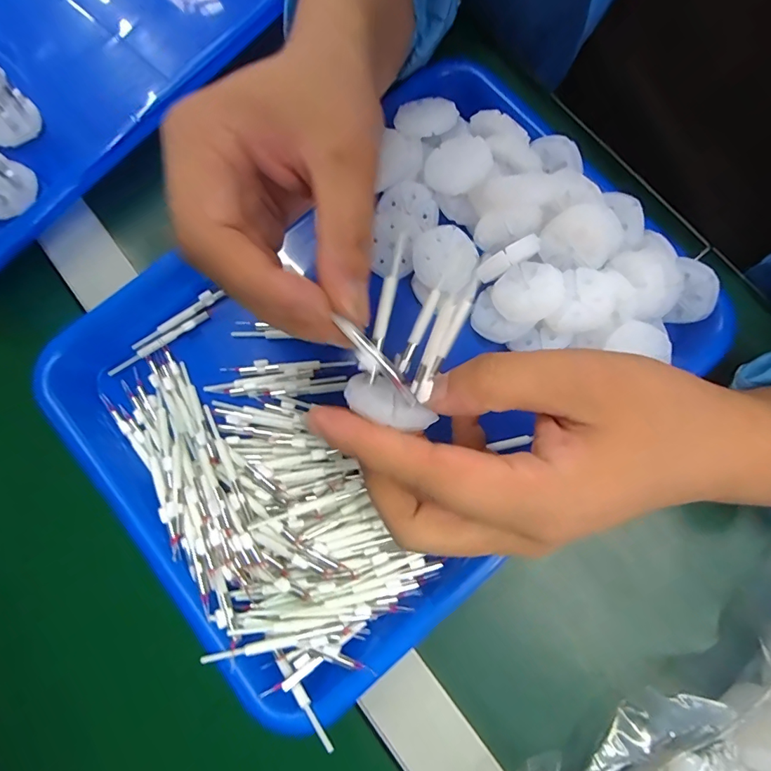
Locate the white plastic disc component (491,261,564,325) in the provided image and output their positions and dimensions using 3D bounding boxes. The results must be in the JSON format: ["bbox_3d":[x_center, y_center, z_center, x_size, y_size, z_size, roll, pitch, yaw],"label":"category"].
[{"bbox_3d":[0.080,-0.053,0.248,0.037,0.014,0.033,-33,79,-6],"label":"white plastic disc component"}]

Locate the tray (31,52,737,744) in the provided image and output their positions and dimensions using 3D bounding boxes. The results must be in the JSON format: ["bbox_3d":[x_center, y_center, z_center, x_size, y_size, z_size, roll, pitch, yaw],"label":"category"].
[{"bbox_3d":[-0.003,-0.019,0.247,0.332,0.033,0.247,-40,80,-7],"label":"tray"}]

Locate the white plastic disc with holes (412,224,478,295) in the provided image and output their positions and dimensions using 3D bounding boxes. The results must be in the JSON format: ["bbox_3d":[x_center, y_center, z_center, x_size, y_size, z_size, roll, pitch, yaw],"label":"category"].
[{"bbox_3d":[0.035,-0.075,0.261,0.035,0.006,0.038,0,78,1],"label":"white plastic disc with holes"}]

